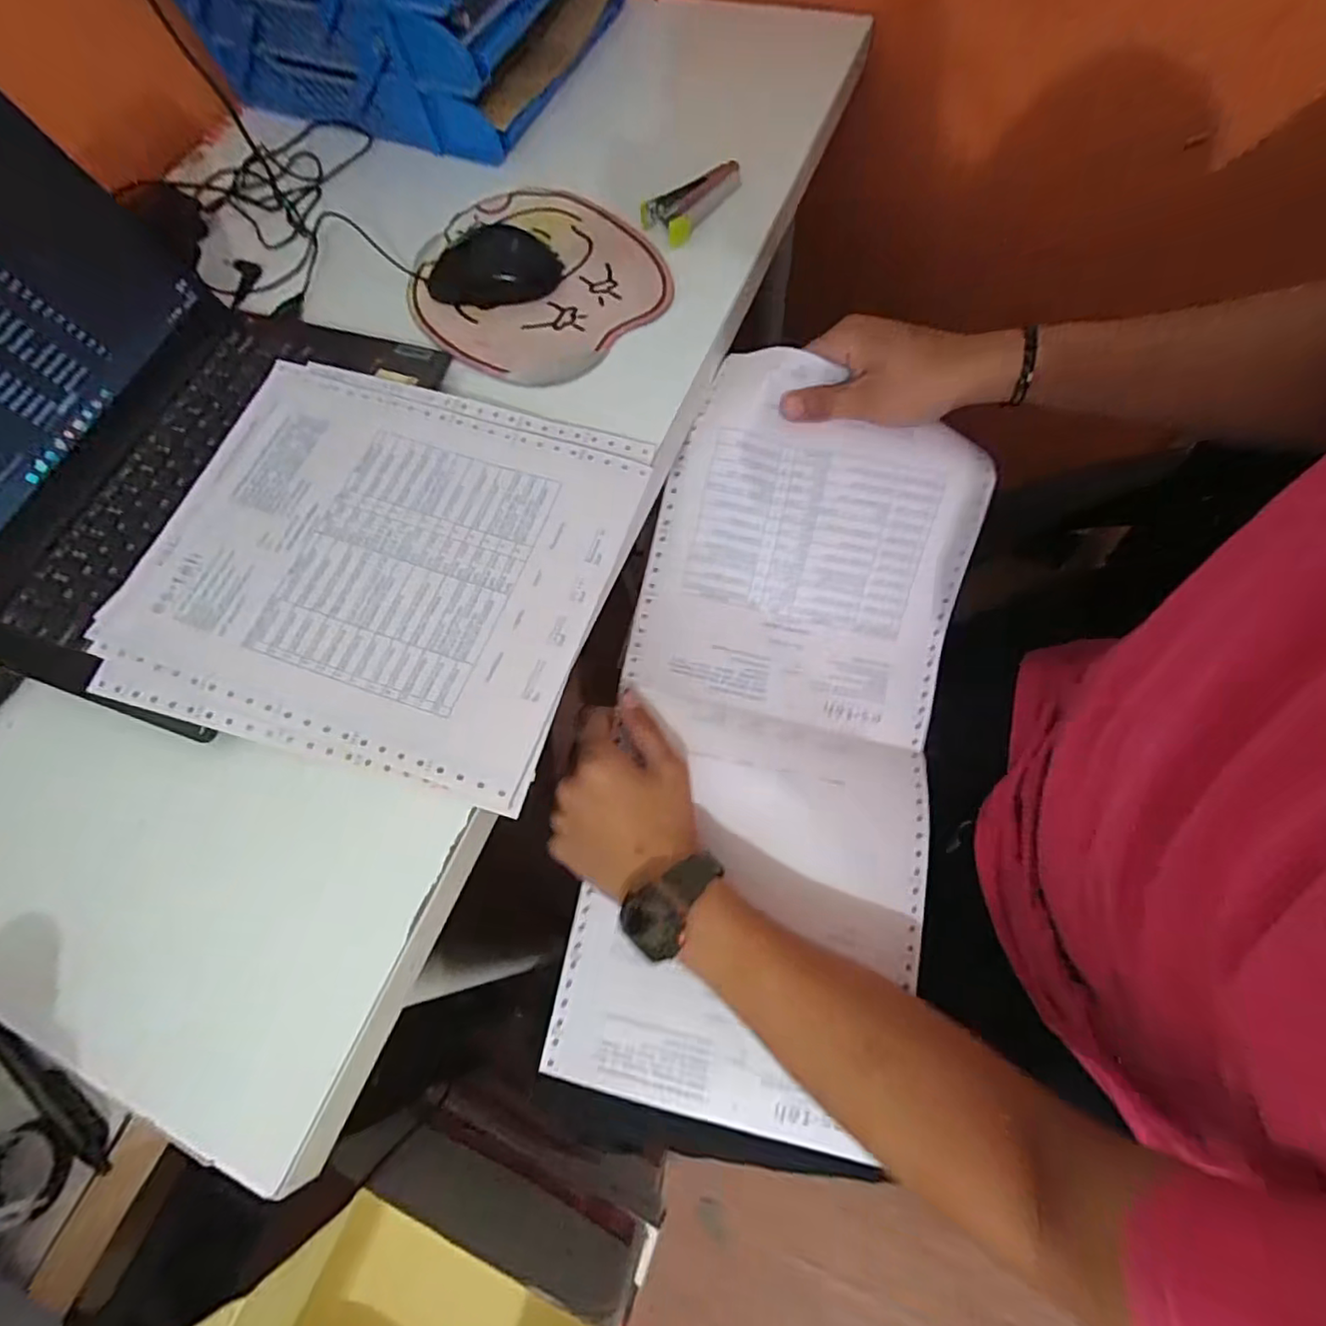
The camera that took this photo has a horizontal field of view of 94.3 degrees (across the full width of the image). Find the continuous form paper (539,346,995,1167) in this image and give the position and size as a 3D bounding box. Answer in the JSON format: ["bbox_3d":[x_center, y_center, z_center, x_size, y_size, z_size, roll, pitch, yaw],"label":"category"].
[{"bbox_3d":[0.084,0.048,0.456,0.235,0.076,0.520,11,82,8],"label":"continuous form paper"}]

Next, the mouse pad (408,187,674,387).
[{"bbox_3d":[-0.107,-0.317,0.507,0.189,0.008,0.216,-34,70,-7],"label":"mouse pad"}]

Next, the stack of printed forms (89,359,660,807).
[{"bbox_3d":[-0.197,-0.076,0.405,0.318,0.010,0.264,14,69,9],"label":"stack of printed forms"}]

